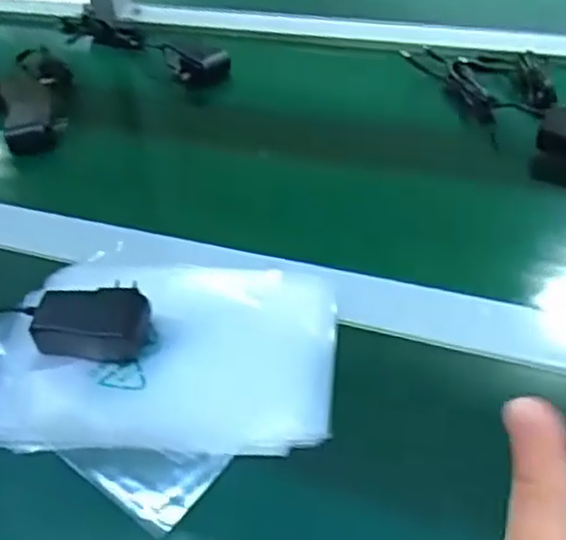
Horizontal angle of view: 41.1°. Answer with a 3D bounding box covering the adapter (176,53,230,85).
[{"bbox_3d":[-0.089,-0.228,0.856,0.061,0.028,0.021,-12,40,-7],"label":"adapter"}]

